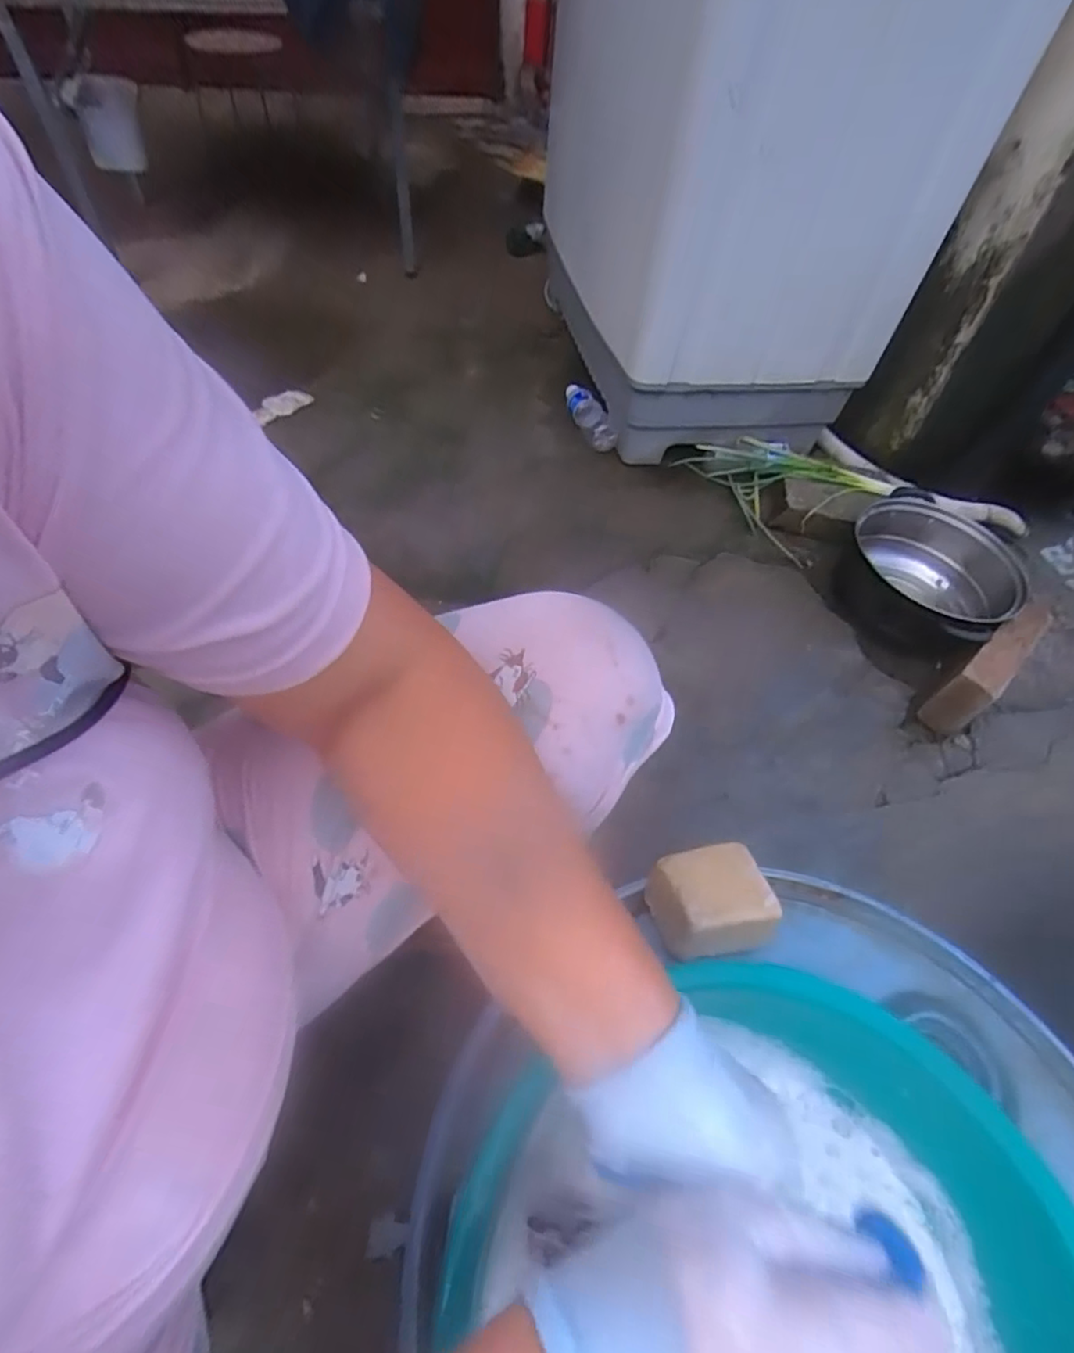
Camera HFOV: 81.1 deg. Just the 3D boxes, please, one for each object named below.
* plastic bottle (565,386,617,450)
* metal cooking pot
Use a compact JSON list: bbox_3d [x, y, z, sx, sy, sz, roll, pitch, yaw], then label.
[{"bbox_3d":[0.113,-0.577,1.382,0.052,0.061,0.223,-9,53,-12],"label":"plastic bottle"},{"bbox_3d":[0.702,-0.183,1.140,0.309,0.116,0.284,3,52,-3],"label":"metal cooking pot"}]

